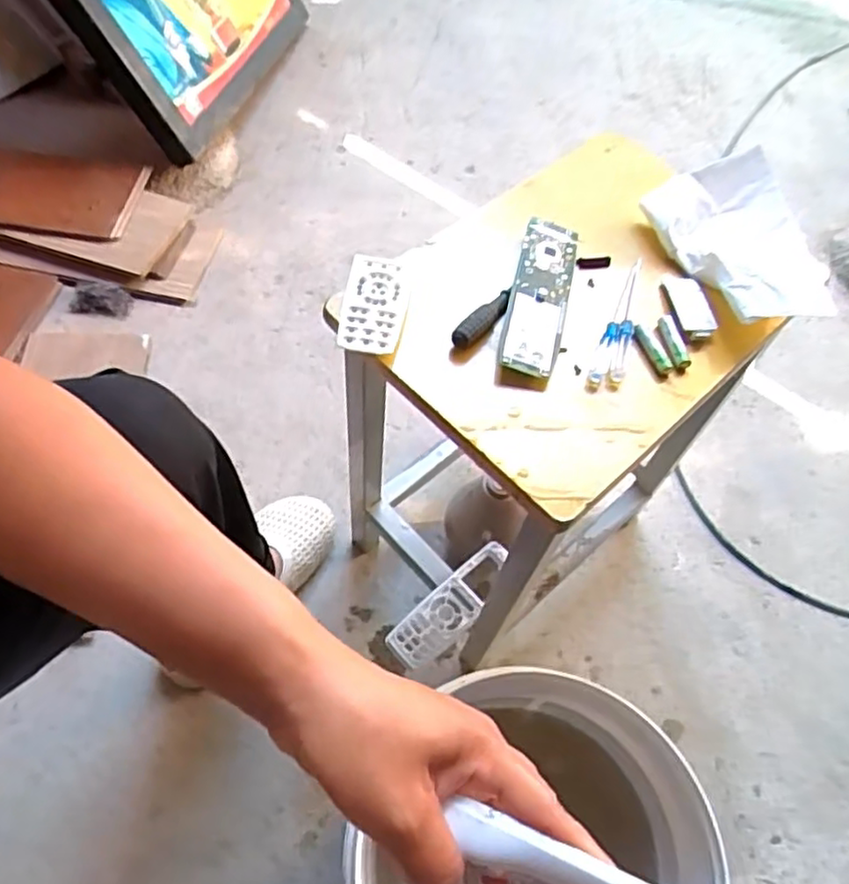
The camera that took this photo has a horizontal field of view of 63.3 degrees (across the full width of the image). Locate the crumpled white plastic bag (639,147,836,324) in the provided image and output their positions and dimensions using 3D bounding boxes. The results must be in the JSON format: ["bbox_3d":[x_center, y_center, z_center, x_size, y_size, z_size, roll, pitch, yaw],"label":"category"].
[{"bbox_3d":[0.246,-0.152,0.522,0.098,0.041,0.155,-19,63,-16],"label":"crumpled white plastic bag"}]

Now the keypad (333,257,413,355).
[{"bbox_3d":[-0.036,-0.098,0.488,0.045,0.011,0.082,9,59,0],"label":"keypad"}]

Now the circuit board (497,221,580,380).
[{"bbox_3d":[0.084,-0.108,0.504,0.042,0.012,0.144,14,59,4],"label":"circuit board"}]

